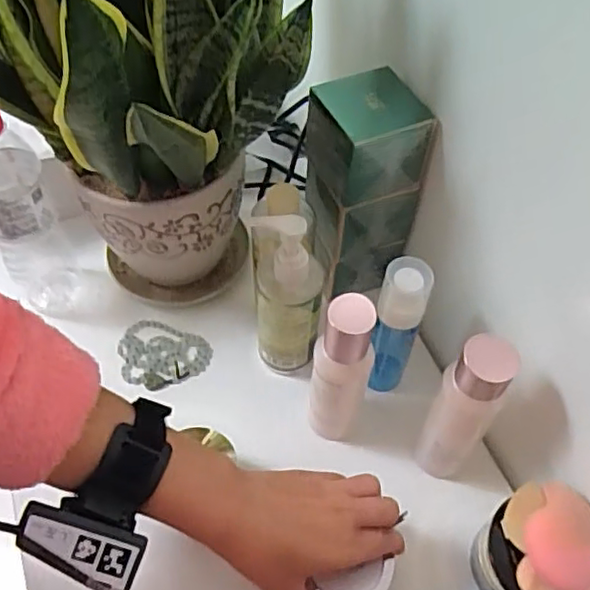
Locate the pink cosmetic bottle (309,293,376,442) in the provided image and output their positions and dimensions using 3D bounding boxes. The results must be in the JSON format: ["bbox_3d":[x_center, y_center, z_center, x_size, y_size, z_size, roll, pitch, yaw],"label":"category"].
[{"bbox_3d":[0.035,0.064,0.488,0.041,0.169,0.033,10,54,5],"label":"pink cosmetic bottle"}]

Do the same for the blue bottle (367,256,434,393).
[{"bbox_3d":[0.084,0.031,0.527,0.038,0.153,0.039,1,54,-1],"label":"blue bottle"}]

